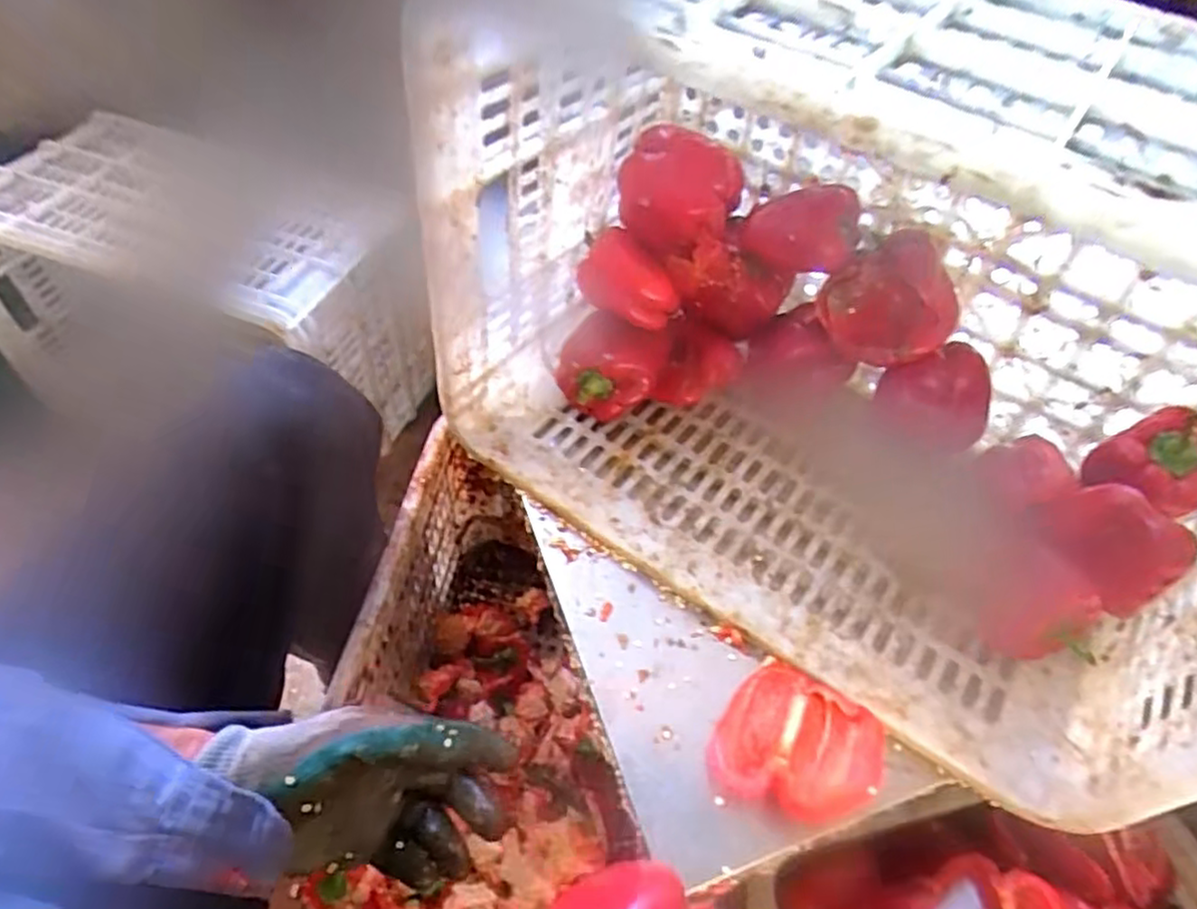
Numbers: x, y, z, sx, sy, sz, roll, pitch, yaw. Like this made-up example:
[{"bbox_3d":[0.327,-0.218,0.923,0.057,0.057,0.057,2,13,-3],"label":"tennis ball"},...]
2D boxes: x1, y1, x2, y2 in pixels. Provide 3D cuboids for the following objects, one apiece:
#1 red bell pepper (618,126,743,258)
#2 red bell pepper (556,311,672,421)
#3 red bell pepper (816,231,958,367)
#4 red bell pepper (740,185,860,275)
[{"bbox_3d":[0.060,-0.204,0.549,0.087,0.077,0.067,31,55,18],"label":"red bell pepper"},{"bbox_3d":[0.012,-0.074,0.596,0.081,0.065,0.073,15,52,6],"label":"red bell pepper"},{"bbox_3d":[0.226,-0.119,0.541,0.093,0.082,0.062,35,56,21],"label":"red bell pepper"},{"bbox_3d":[0.154,-0.173,0.537,0.085,0.052,0.045,15,52,6],"label":"red bell pepper"}]

